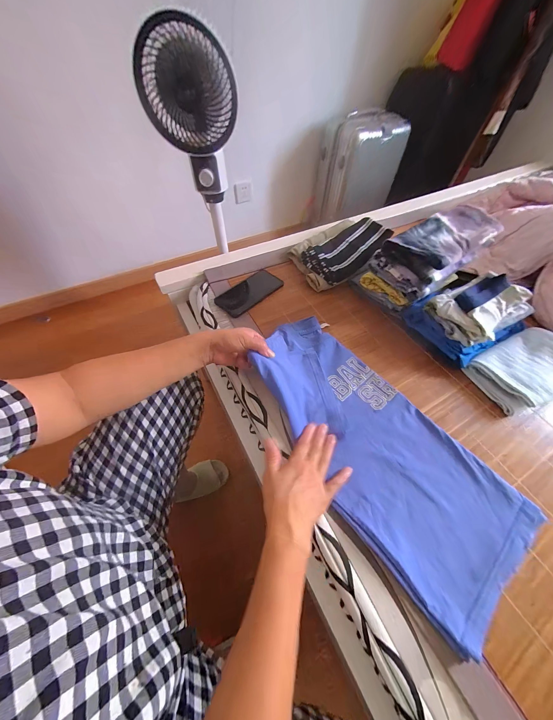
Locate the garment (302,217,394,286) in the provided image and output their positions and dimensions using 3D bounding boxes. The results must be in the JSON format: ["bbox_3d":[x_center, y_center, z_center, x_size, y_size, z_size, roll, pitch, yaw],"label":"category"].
[{"bbox_3d":[0.186,-0.288,0.636,0.227,0.031,0.115,-36,78,-13],"label":"garment"}]

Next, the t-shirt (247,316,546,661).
[{"bbox_3d":[0.142,0.113,0.408,0.222,0.027,0.484,-31,64,-22],"label":"t-shirt"}]

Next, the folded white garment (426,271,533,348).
[{"bbox_3d":[0.409,-0.106,0.492,0.190,0.063,0.121,-23,59,-15],"label":"folded white garment"}]

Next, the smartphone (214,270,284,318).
[{"bbox_3d":[-0.065,-0.167,0.602,0.083,0.011,0.167,40,64,21],"label":"smartphone"}]

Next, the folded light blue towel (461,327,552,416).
[{"bbox_3d":[0.483,0.015,0.473,0.188,0.061,0.126,-21,60,-16],"label":"folded light blue towel"}]

